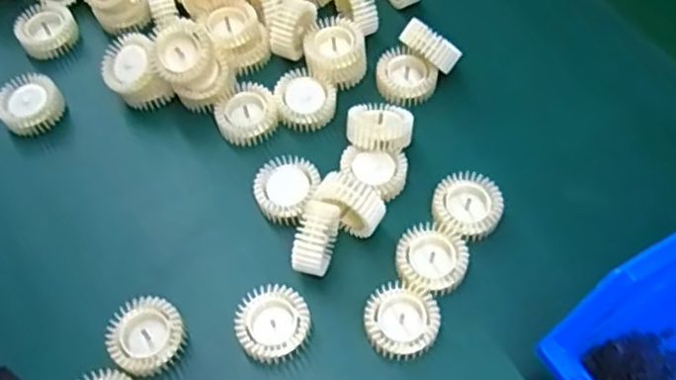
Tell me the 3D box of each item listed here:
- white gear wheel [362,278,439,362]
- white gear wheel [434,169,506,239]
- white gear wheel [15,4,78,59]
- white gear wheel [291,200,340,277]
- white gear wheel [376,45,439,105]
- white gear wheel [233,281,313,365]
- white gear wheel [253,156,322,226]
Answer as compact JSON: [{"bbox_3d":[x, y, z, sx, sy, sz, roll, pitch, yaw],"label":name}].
[{"bbox_3d":[0.027,0.056,0.285,0.030,0.012,0.030,0,60,1],"label":"white gear wheel"},{"bbox_3d":[0.060,0.007,0.310,0.031,0.010,0.031,0,60,1],"label":"white gear wheel"},{"bbox_3d":[-0.163,-0.090,0.371,0.026,0.015,0.030,-4,60,-1],"label":"white gear wheel"},{"bbox_3d":[-0.009,0.023,0.294,0.015,0.023,0.030,16,62,9],"label":"white gear wheel"},{"bbox_3d":[0.035,-0.059,0.352,0.027,0.016,0.031,-37,66,-18],"label":"white gear wheel"},{"bbox_3d":[-0.028,0.058,0.286,0.030,0.017,0.029,0,60,1],"label":"white gear wheel"},{"bbox_3d":[-0.025,-0.001,0.317,0.029,0.013,0.031,0,60,1],"label":"white gear wheel"}]

